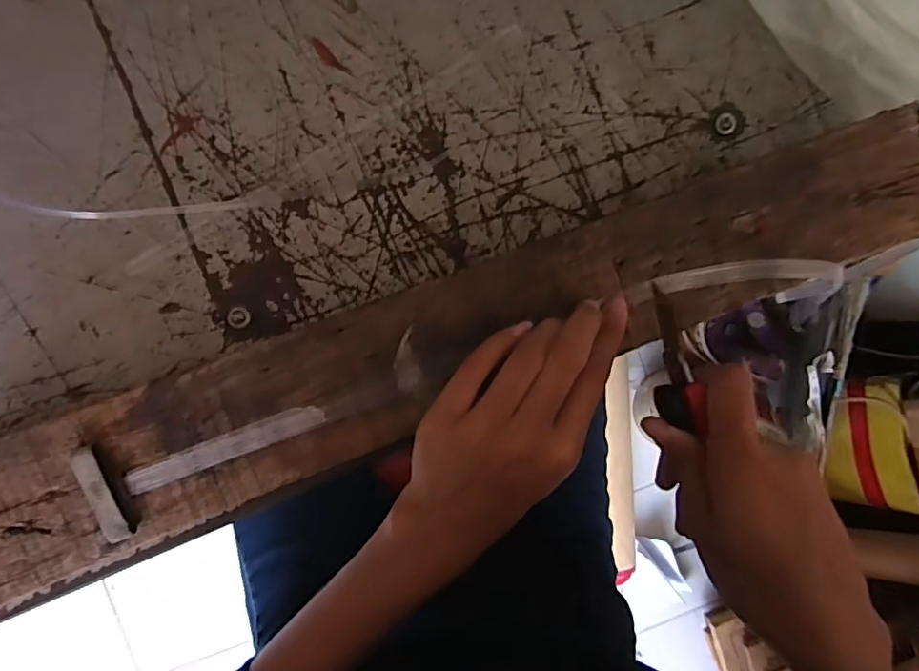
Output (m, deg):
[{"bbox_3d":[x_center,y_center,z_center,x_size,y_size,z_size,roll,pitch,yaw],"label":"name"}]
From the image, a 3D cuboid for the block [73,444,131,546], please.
[{"bbox_3d":[-0.157,0.070,0.246,0.010,0.009,0.044,-19,92,-6],"label":"block"}]

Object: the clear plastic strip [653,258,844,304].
[{"bbox_3d":[0.151,-0.029,0.288,0.104,0.007,0.020,1,90,-6],"label":"clear plastic strip"}]

